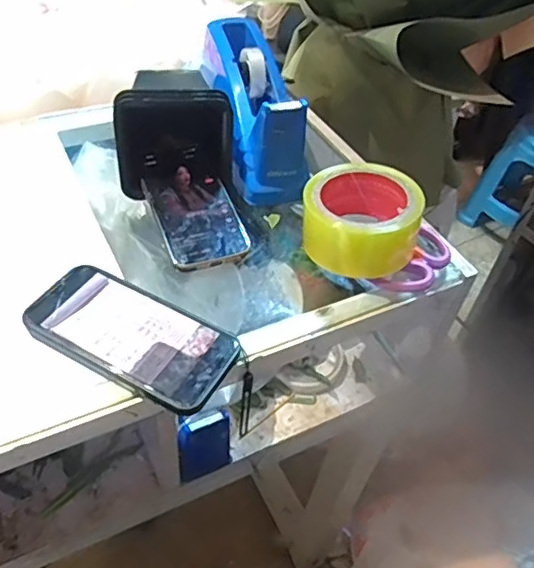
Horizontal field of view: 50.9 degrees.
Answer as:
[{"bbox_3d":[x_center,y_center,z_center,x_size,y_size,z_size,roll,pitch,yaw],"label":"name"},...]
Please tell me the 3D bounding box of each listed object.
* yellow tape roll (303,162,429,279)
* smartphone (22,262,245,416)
[{"bbox_3d":[0.086,-0.059,0.497,0.094,0.060,0.094,4,46,-4],"label":"yellow tape roll"},{"bbox_3d":[-0.104,0.037,0.430,0.158,0.009,0.077,24,48,16],"label":"smartphone"}]

